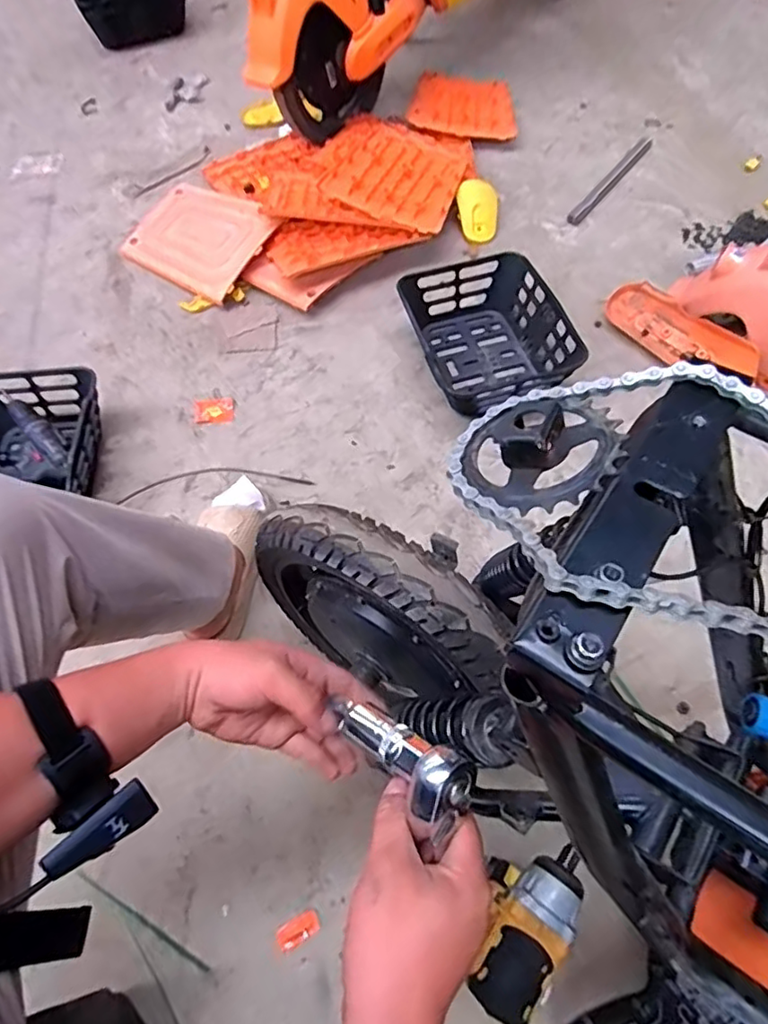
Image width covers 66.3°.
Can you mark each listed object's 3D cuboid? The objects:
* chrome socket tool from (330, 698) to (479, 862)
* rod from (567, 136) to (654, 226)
[{"bbox_3d":[0.008,0.152,0.367,0.097,0.037,0.045,28,65,37],"label":"chrome socket tool"},{"bbox_3d":[0.542,-0.786,1.388,0.035,0.017,0.404,33,67,19],"label":"rod"}]

